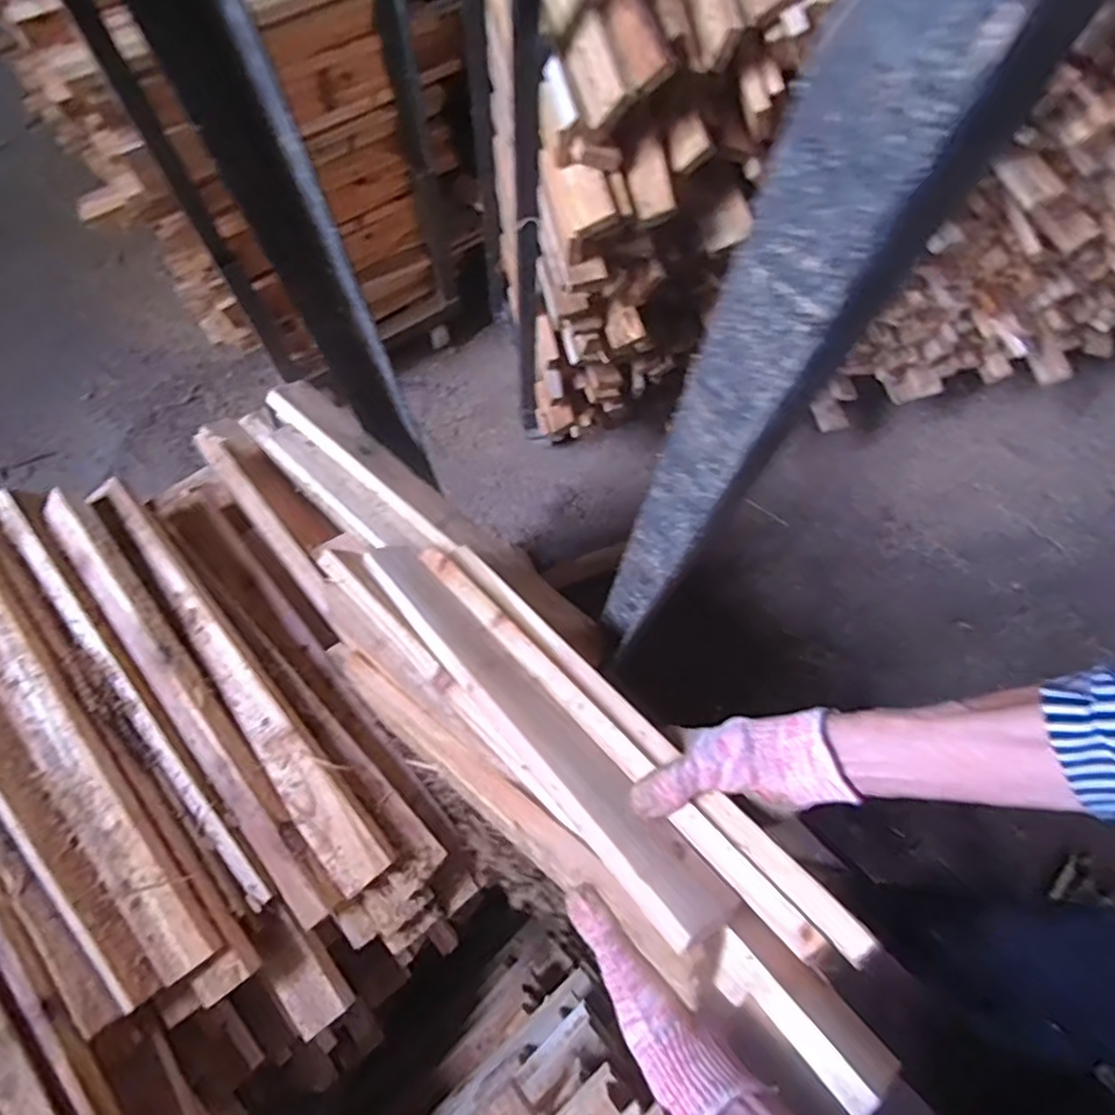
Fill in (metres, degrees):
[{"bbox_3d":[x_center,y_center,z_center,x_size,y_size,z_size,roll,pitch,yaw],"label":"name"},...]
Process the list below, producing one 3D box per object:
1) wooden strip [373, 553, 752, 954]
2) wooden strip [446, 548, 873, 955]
[{"bbox_3d":[-0.043,0.110,0.552,0.055,0.013,0.464,-17,40,-33],"label":"wooden strip"},{"bbox_3d":[0.040,0.113,0.538,0.020,0.008,0.476,-39,49,-12],"label":"wooden strip"}]

